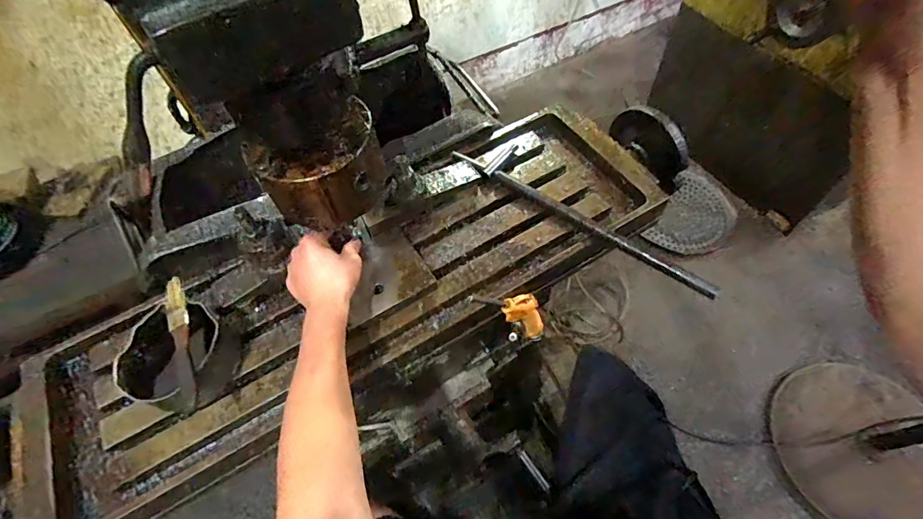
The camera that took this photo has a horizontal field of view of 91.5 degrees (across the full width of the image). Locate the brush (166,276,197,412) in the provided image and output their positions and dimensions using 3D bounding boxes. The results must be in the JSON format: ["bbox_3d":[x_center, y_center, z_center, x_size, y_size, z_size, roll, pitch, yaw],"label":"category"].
[{"bbox_3d":[-0.292,0.083,0.471,0.017,0.020,0.149,-22,59,-10],"label":"brush"}]

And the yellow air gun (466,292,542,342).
[{"bbox_3d":[0.073,0.065,0.574,0.051,0.208,0.021,-29,58,11],"label":"yellow air gun"}]

